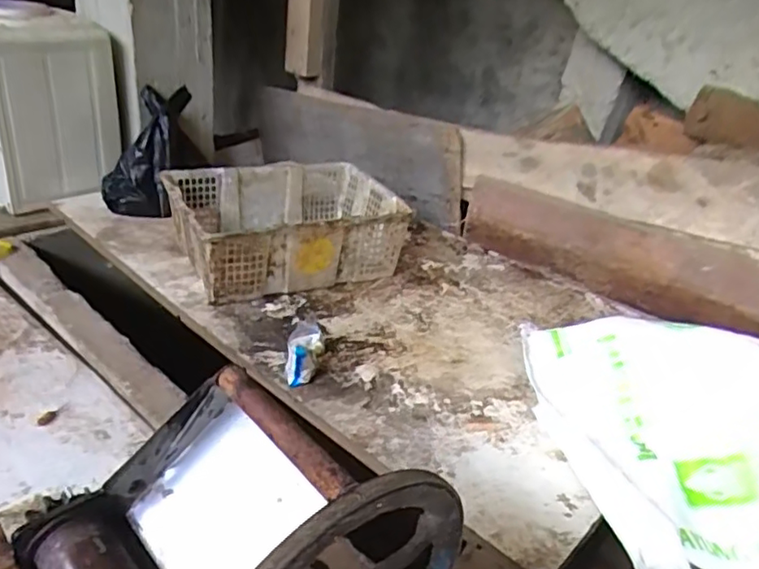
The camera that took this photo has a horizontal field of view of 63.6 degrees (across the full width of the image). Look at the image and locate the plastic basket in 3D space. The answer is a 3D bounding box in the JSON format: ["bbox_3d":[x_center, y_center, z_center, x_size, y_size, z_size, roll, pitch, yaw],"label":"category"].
[{"bbox_3d":[-0.208,-0.135,1.389,0.483,0.172,0.341,-10,33,-29],"label":"plastic basket"}]

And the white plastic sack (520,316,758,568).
[{"bbox_3d":[0.542,0.221,0.823,0.648,0.169,0.395,9,28,4],"label":"white plastic sack"}]

